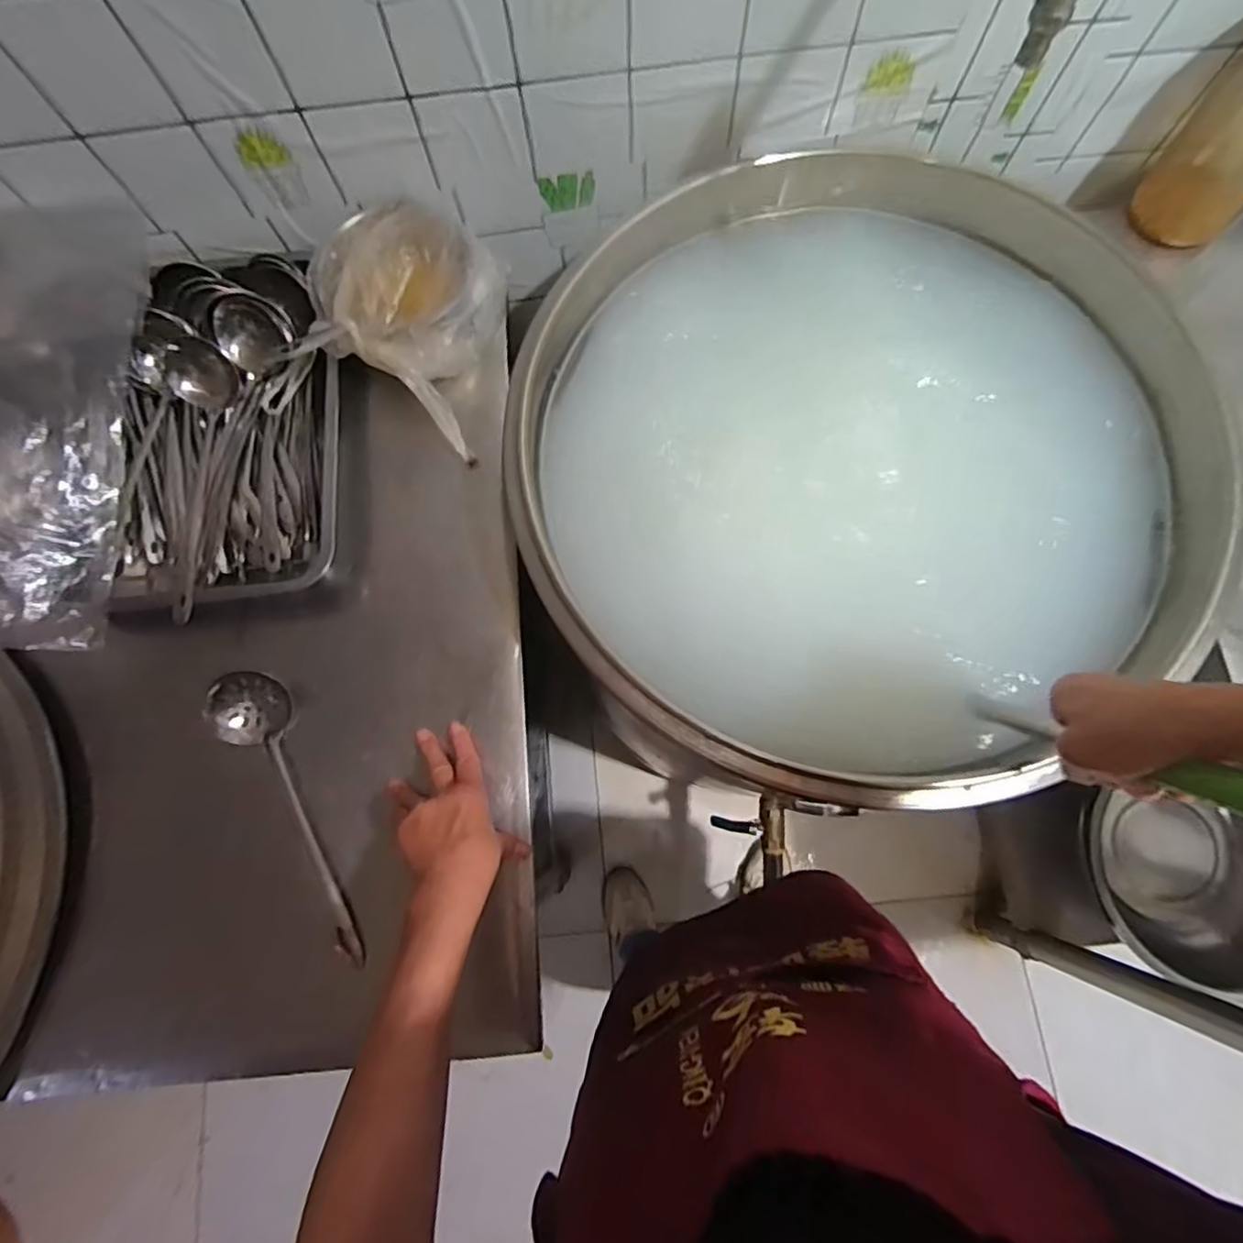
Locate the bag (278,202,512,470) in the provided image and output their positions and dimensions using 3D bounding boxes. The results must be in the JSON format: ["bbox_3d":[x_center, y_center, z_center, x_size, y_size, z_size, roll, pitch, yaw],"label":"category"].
[{"bbox_3d":[-0.207,-0.300,0.621,0.191,0.109,0.181,25,77,8],"label":"bag"}]

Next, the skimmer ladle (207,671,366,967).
[{"bbox_3d":[-0.299,0.172,0.553,0.058,0.040,0.279,-24,76,-5],"label":"skimmer ladle"}]

